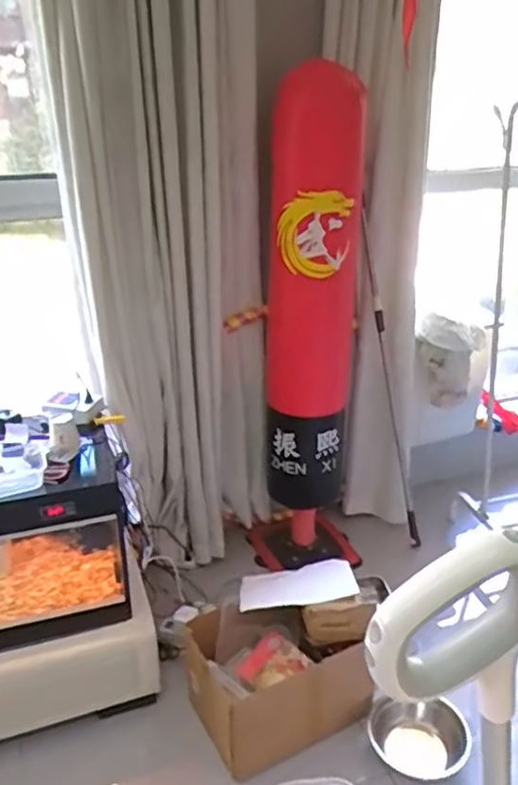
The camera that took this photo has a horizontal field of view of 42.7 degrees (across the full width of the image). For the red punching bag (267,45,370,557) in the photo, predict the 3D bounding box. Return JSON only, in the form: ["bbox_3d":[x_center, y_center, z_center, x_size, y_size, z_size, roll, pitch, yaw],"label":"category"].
[{"bbox_3d":[0.160,-0.226,1.852,0.251,1.189,0.282,0,24,0],"label":"red punching bag"}]

